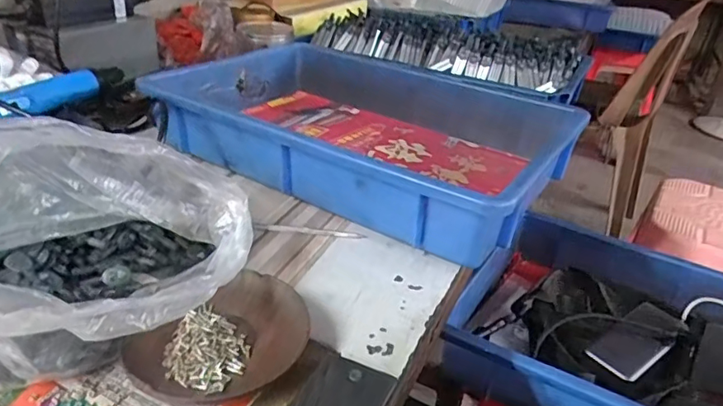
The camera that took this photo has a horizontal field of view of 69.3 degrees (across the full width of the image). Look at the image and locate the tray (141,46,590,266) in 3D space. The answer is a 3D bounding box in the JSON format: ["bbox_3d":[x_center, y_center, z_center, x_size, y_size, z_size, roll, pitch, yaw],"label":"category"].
[{"bbox_3d":[0.005,-0.090,0.617,0.426,0.081,0.317,21,33,25],"label":"tray"}]

